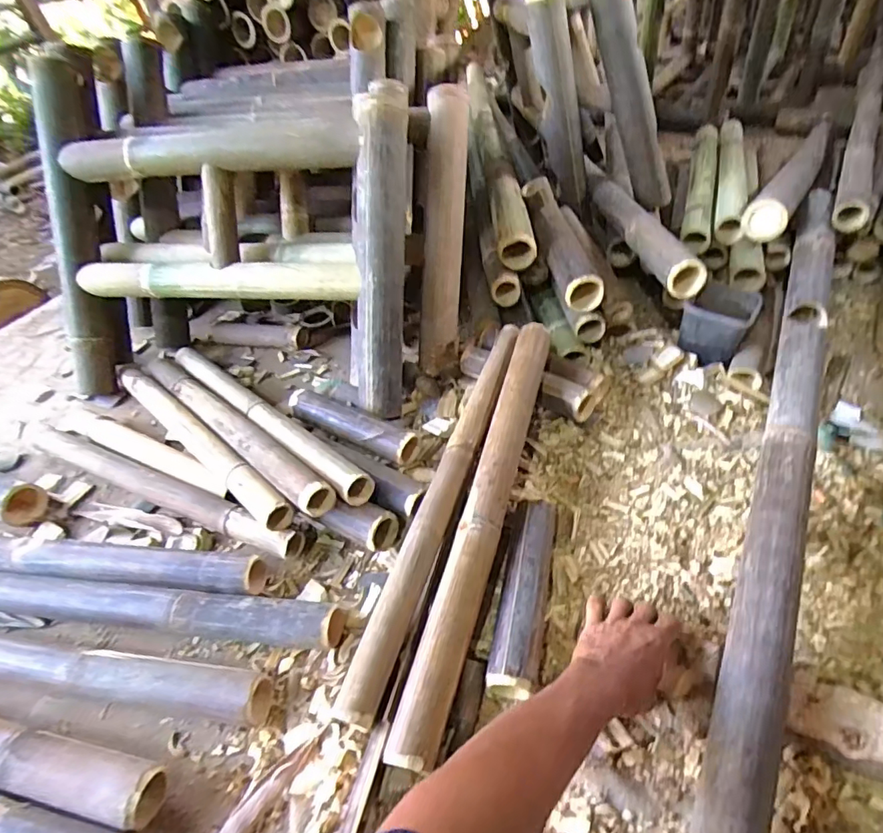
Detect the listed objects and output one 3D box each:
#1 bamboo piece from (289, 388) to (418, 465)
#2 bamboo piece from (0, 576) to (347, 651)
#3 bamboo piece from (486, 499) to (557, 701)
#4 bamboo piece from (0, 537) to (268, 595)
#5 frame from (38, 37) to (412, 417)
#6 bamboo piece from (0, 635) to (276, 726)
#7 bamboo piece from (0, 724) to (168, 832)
[{"bbox_3d":[-0.159,0.006,0.909,0.260,0.049,0.054,21,51,26],"label":"bamboo piece"},{"bbox_3d":[-0.444,0.256,0.718,0.640,0.054,0.054,2,45,10],"label":"bamboo piece"},{"bbox_3d":[0.107,0.222,0.671,0.057,0.053,0.256,6,46,14],"label":"bamboo piece"},{"bbox_3d":[-0.554,0.210,0.782,0.605,0.047,0.070,2,45,10],"label":"bamboo piece"},{"bbox_3d":[-0.391,-0.361,1.001,0.705,0.477,0.450,5,46,12],"label":"frame"},{"bbox_3d":[-0.518,0.317,0.682,0.626,0.053,0.060,4,46,11],"label":"bamboo piece"},{"bbox_3d":[-0.605,0.369,0.619,0.617,0.049,0.062,5,46,13],"label":"bamboo piece"}]

